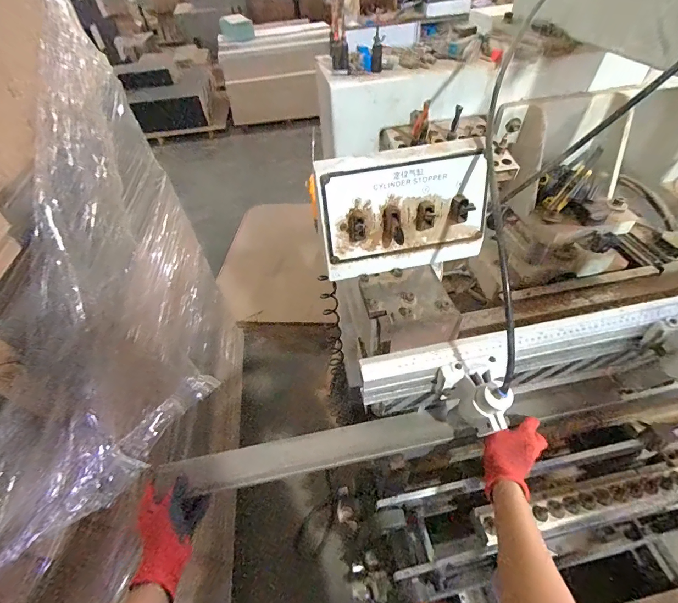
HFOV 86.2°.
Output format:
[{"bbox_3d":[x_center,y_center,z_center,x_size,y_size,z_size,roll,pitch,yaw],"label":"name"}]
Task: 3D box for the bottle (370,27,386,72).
[{"bbox_3d":[0.069,-0.449,0.651,0.019,0.064,0.018,27,55,26],"label":"bottle"}]

